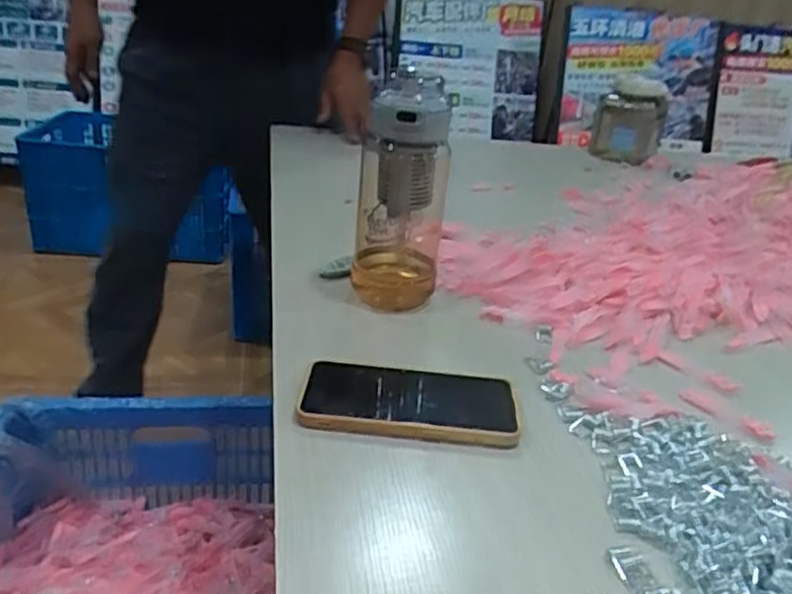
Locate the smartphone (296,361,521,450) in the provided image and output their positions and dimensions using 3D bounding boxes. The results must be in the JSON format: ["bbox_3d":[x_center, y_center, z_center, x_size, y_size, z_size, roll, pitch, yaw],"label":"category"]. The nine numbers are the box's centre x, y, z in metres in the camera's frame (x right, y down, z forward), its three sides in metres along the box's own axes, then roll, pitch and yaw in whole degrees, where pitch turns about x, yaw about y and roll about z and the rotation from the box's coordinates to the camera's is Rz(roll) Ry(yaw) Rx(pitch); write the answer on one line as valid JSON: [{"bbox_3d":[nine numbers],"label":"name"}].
[{"bbox_3d":[0.011,0.075,0.509,0.156,0.010,0.078,5,27,0],"label":"smartphone"}]

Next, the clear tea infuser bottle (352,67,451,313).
[{"bbox_3d":[0.007,-0.105,0.641,0.079,0.200,0.088,5,27,1],"label":"clear tea infuser bottle"}]

